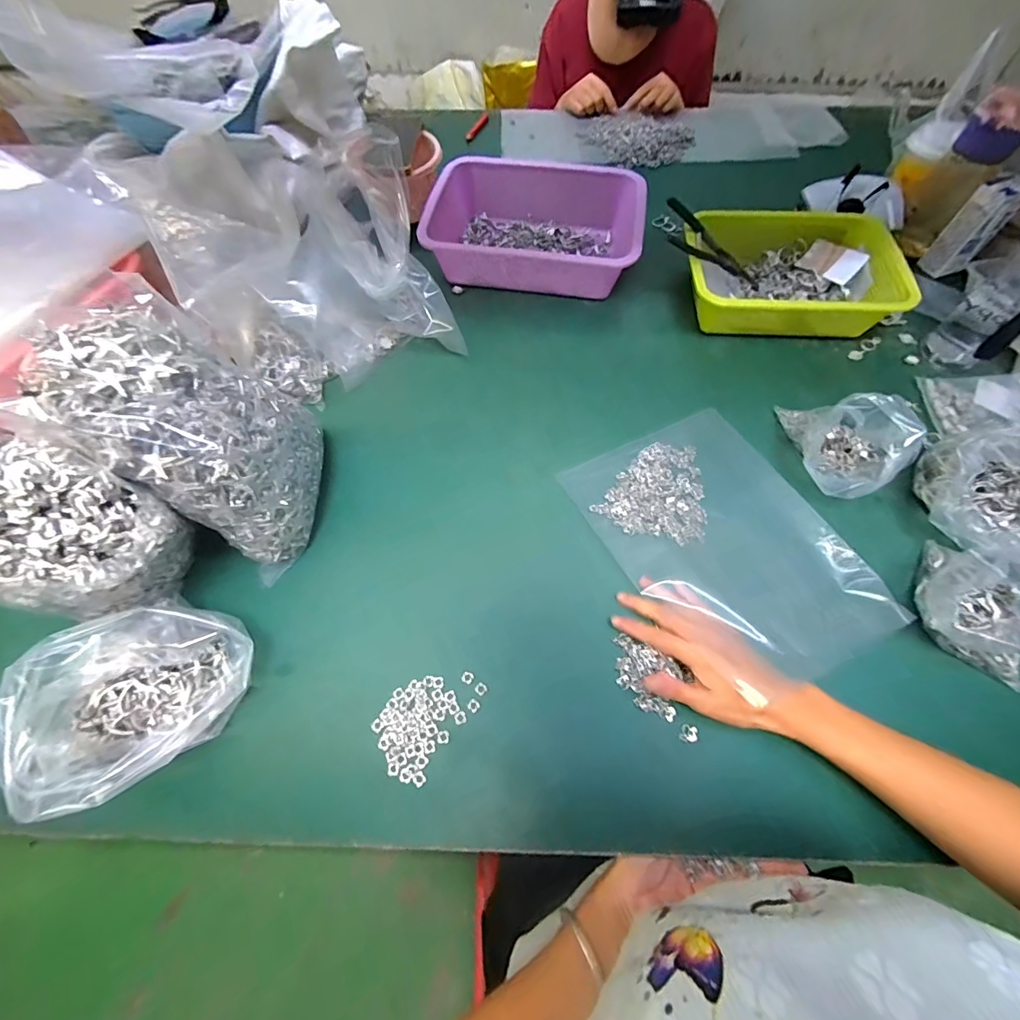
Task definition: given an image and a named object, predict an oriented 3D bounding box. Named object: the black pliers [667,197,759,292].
[{"bbox_3d":[0.278,-0.355,0.610,0.172,0.023,0.054,32,66,-13],"label":"black pliers"}]

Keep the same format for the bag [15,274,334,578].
[{"bbox_3d":[-0.253,-0.062,0.402,0.132,0.219,0.149,35,70,16],"label":"bag"}]

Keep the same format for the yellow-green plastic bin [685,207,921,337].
[{"bbox_3d":[0.376,-0.326,0.613,0.269,0.070,0.175,5,64,2],"label":"yellow-green plastic bin"}]

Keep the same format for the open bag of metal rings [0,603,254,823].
[{"bbox_3d":[-0.301,0.152,0.361,0.127,0.109,0.151,15,65,8],"label":"open bag of metal rings"}]

